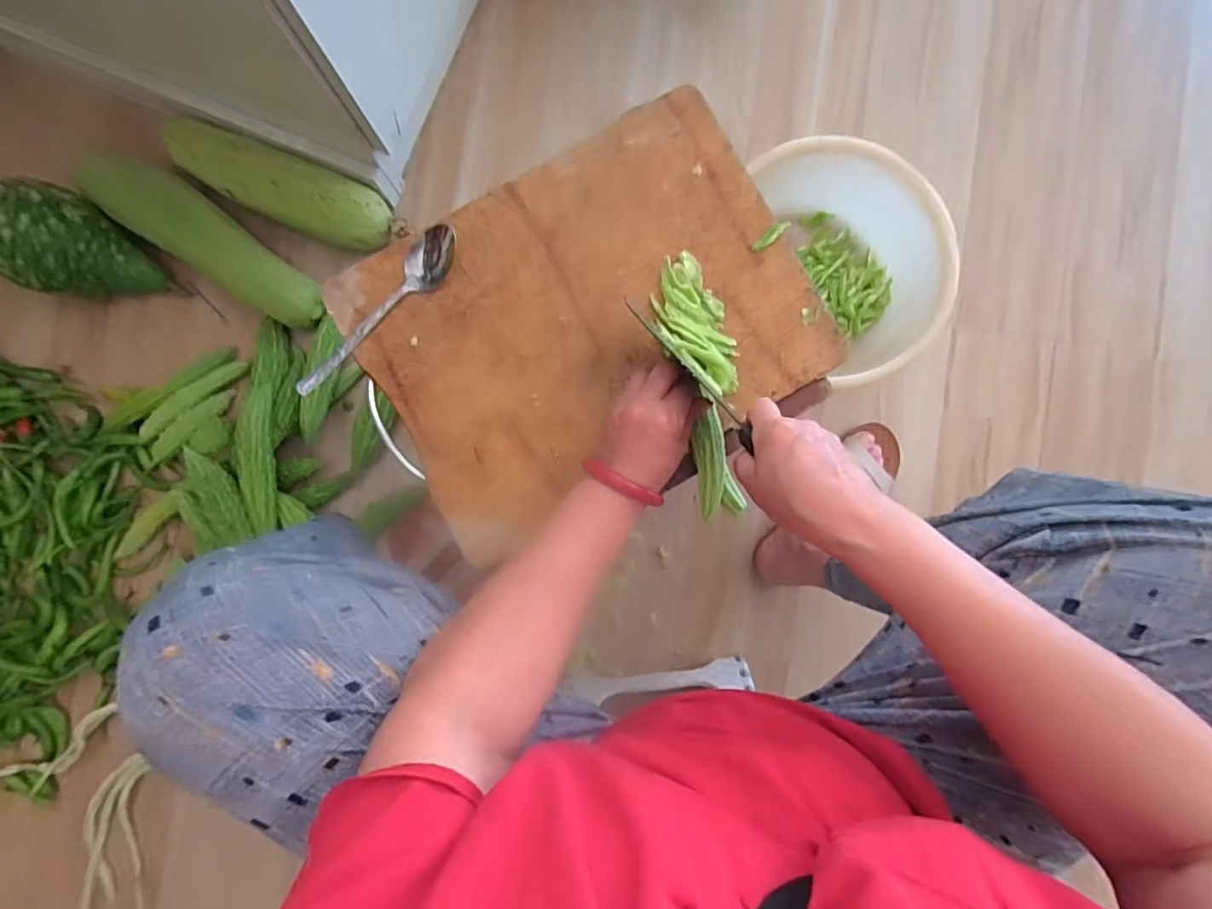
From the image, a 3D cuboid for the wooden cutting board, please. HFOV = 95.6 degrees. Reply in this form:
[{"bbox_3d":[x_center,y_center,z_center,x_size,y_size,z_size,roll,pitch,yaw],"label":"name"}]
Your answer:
[{"bbox_3d":[-0.018,-0.121,0.500,0.384,0.013,0.284,-30,90,-2],"label":"wooden cutting board"}]

